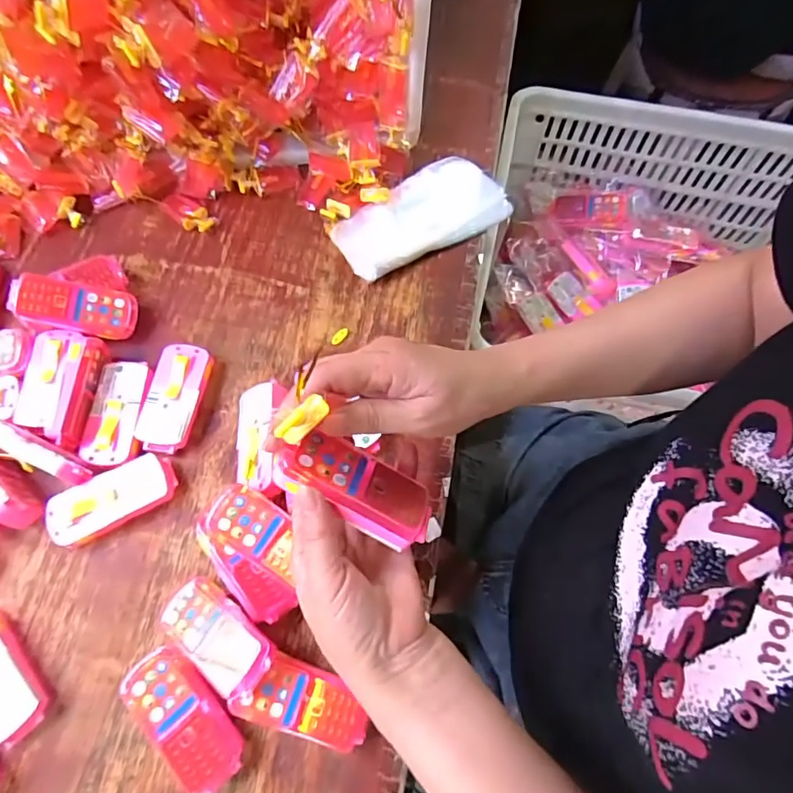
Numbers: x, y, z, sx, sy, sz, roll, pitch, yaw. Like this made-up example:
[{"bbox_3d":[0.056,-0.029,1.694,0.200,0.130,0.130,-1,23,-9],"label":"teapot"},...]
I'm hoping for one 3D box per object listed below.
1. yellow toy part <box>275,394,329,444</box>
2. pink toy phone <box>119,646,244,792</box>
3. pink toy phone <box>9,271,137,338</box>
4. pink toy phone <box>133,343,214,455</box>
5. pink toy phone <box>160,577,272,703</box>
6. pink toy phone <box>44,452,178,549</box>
[{"bbox_3d":[-0.050,0.013,0.263,0.029,0.009,0.012,-43,75,9],"label":"yellow toy part"},{"bbox_3d":[-0.154,0.237,0.375,0.101,0.032,0.049,42,72,13],"label":"pink toy phone"},{"bbox_3d":[-0.304,-0.086,0.476,0.103,0.016,0.047,11,87,-26],"label":"pink toy phone"},{"bbox_3d":[-0.204,0.001,0.467,0.048,0.023,0.102,9,68,1],"label":"pink toy phone"},{"bbox_3d":[-0.136,0.180,0.382,0.099,0.019,0.045,31,70,26],"label":"pink toy phone"},{"bbox_3d":[-0.242,0.088,0.430,0.103,0.027,0.047,-25,72,-12],"label":"pink toy phone"}]

